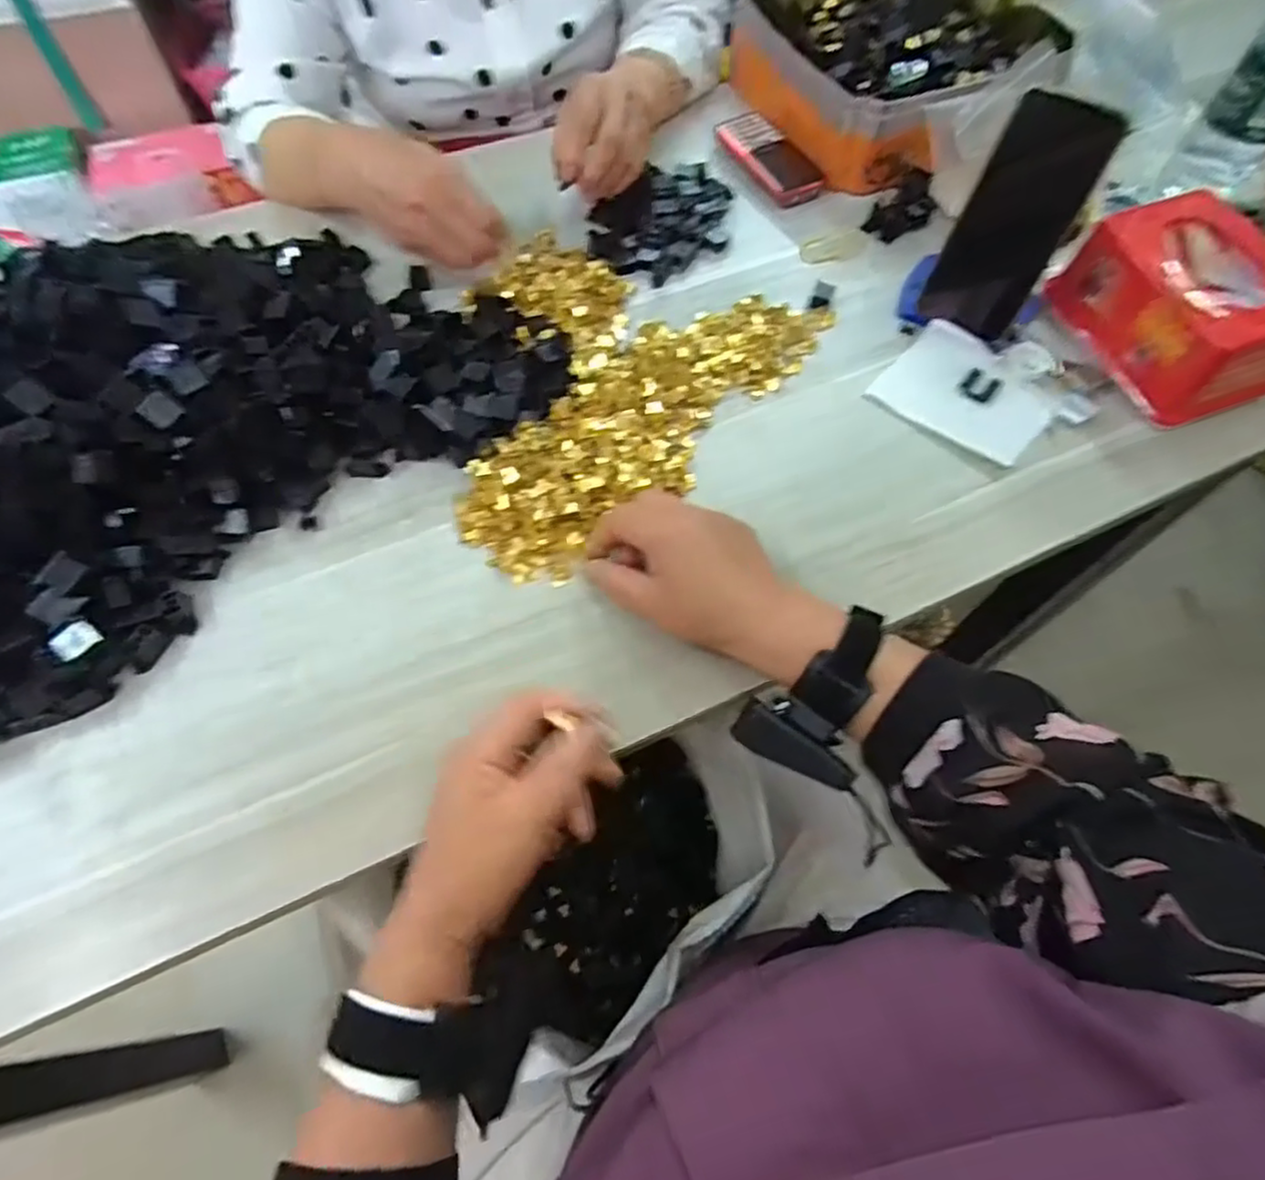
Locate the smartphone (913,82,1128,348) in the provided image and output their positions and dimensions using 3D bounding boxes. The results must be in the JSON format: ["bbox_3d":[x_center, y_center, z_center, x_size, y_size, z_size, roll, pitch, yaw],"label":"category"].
[{"bbox_3d":[0.278,-0.268,0.515,0.076,0.142,0.067,30,65,14],"label":"smartphone"}]

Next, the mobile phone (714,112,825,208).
[{"bbox_3d":[0.131,-0.411,0.663,0.051,0.019,0.122,-29,69,-15],"label":"mobile phone"}]

